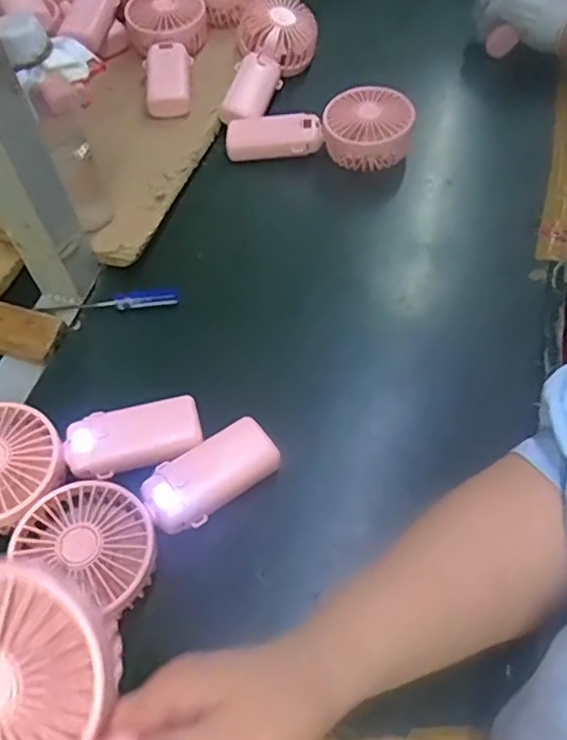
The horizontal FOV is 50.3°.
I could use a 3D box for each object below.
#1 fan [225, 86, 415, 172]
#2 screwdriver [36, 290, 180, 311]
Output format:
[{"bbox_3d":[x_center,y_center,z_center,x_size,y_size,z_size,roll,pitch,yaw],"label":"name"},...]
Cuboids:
[{"bbox_3d":[0.035,-0.240,0.598,0.181,0.041,0.069,6,60,4],"label":"fan"},{"bbox_3d":[-0.149,-0.059,0.516,0.119,0.008,0.014,-2,60,0],"label":"screwdriver"}]

